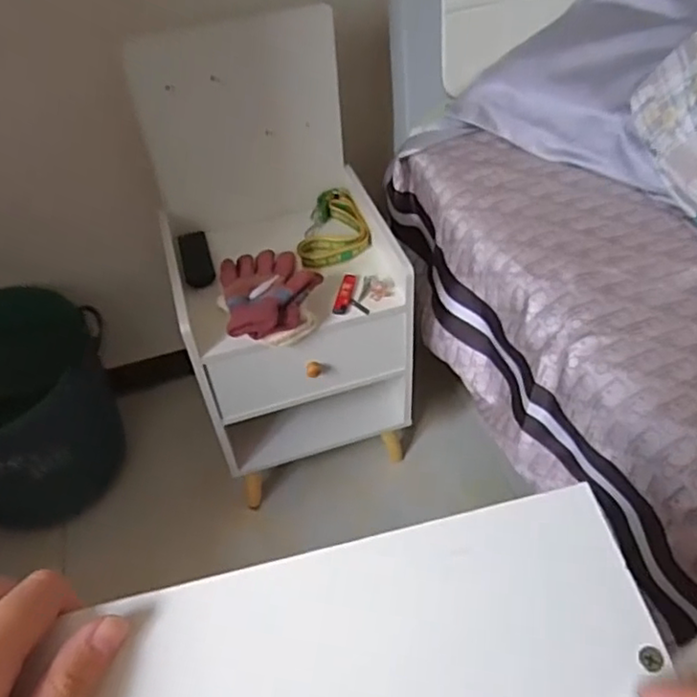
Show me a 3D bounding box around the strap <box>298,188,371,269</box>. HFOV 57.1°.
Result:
[{"bbox_3d":[-0.032,-0.194,1.029,0.116,0.029,0.152,-14,47,-8],"label":"strap"}]

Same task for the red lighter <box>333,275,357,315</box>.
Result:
[{"bbox_3d":[-0.004,-0.080,0.944,0.023,0.009,0.079,8,48,12],"label":"red lighter"}]

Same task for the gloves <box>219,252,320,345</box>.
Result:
[{"bbox_3d":[-0.111,-0.077,0.904,0.138,0.063,0.158,-18,47,-12],"label":"gloves"}]

